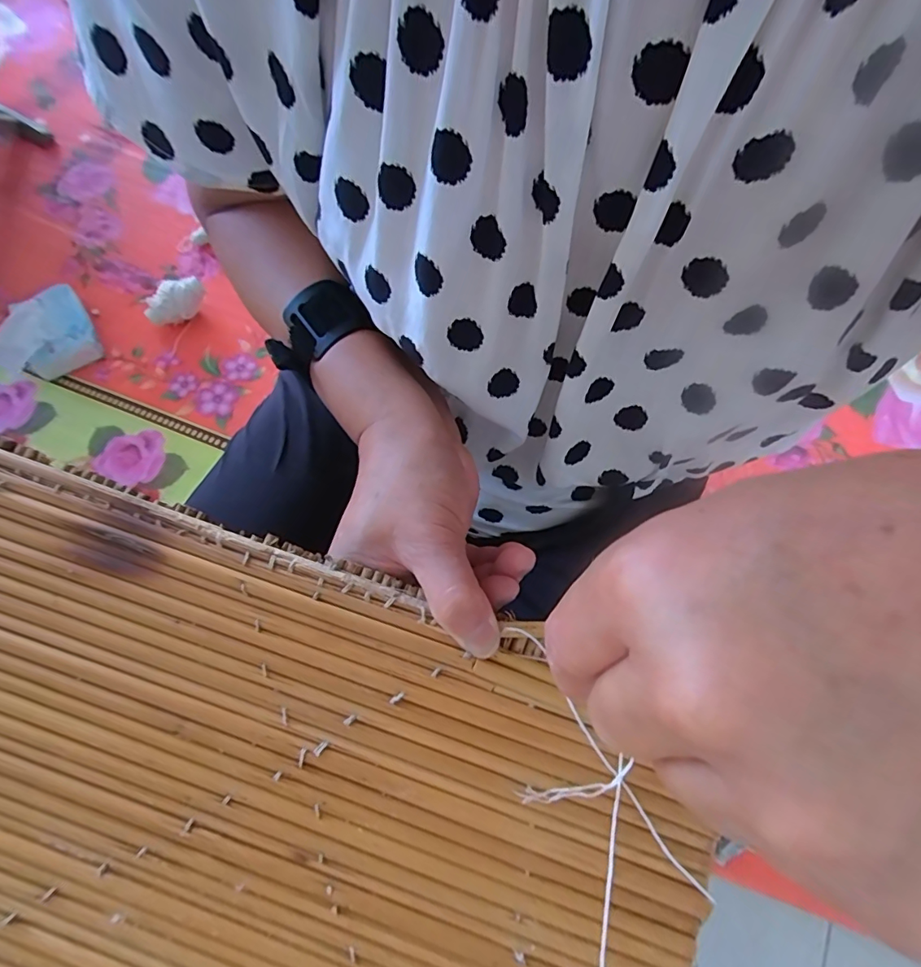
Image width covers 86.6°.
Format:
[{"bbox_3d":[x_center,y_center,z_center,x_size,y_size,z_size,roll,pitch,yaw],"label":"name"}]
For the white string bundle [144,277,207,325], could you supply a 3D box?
[{"bbox_3d":[-0.529,-0.338,0.904,0.112,0.051,0.067,-34,74,-14],"label":"white string bundle"}]

